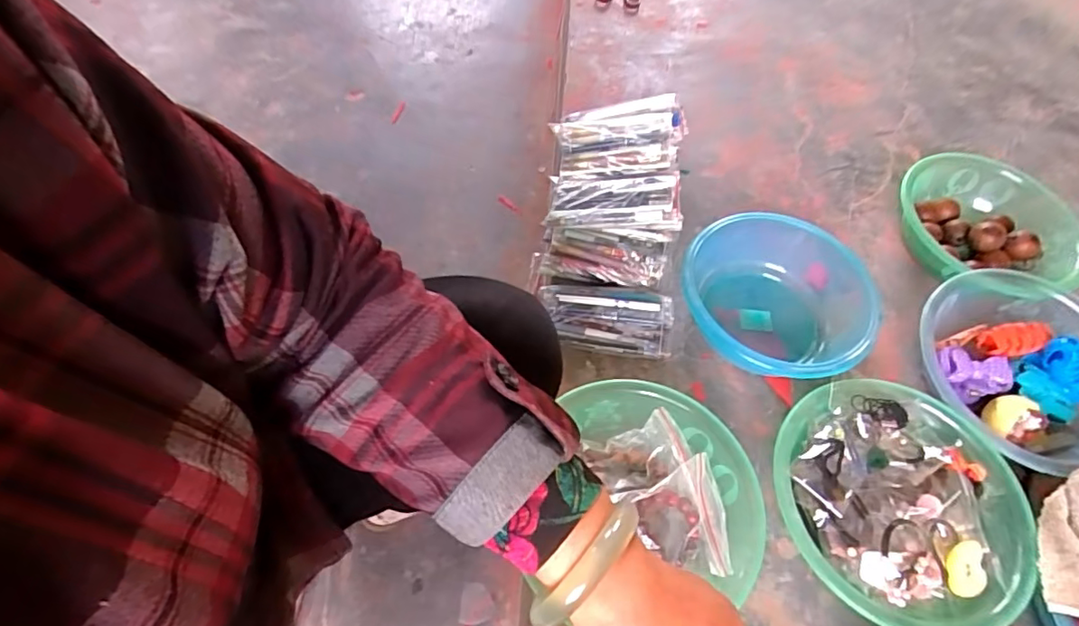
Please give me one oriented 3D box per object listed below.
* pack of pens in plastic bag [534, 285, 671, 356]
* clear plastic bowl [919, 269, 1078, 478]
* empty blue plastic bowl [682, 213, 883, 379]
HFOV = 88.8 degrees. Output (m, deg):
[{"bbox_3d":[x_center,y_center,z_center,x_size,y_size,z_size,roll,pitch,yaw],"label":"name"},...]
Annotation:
[{"bbox_3d":[0.079,0.009,0.665,0.154,0.018,0.081,4,80,8],"label":"pack of pens in plastic bag"},{"bbox_3d":[0.569,0.066,0.646,0.224,0.090,0.219,2,59,-3],"label":"clear plastic bowl"},{"bbox_3d":[0.282,-0.021,0.668,0.208,0.085,0.207,2,59,-3],"label":"empty blue plastic bowl"}]

